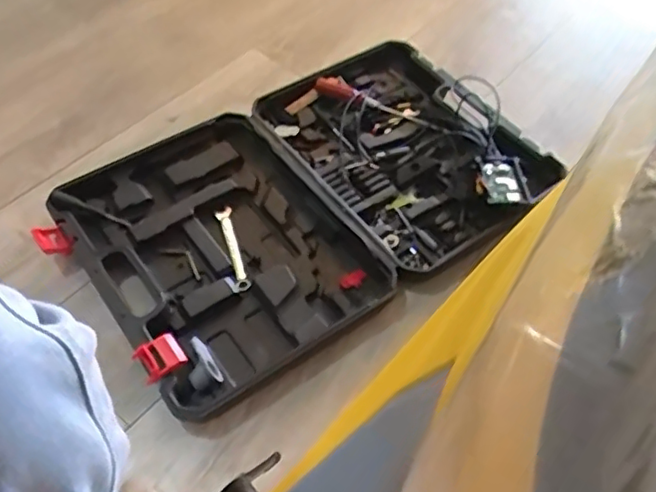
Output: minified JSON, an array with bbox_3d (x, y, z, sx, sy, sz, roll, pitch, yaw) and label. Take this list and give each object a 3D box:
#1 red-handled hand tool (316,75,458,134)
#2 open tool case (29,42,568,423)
[{"bbox_3d":[0.093,-0.228,0.989,0.236,0.030,0.038,21,57,13],"label":"red-handled hand tool"},{"bbox_3d":[-0.031,-0.083,0.893,0.639,0.055,0.411,-28,60,-20],"label":"open tool case"}]

